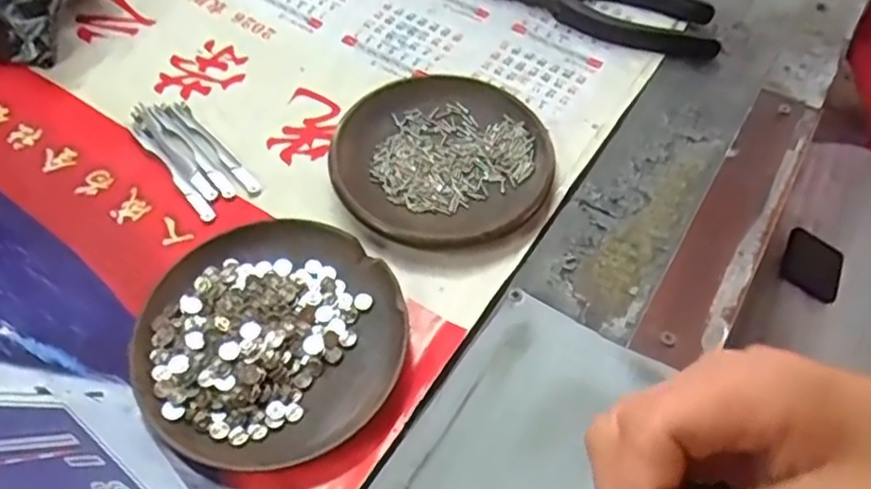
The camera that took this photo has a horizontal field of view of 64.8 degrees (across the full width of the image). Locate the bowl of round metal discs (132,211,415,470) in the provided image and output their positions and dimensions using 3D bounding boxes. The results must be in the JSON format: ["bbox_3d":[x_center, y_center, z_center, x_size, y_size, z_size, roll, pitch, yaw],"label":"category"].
[{"bbox_3d":[-0.073,0.041,0.305,0.111,0.018,0.114,1,56,-2],"label":"bowl of round metal discs"}]

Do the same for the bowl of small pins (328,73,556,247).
[{"bbox_3d":[0.005,-0.045,0.366,0.109,0.019,0.112,1,56,-2],"label":"bowl of small pins"}]

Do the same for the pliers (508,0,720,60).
[{"bbox_3d":[0.098,-0.155,0.440,0.162,0.018,0.045,18,57,10],"label":"pliers"}]

